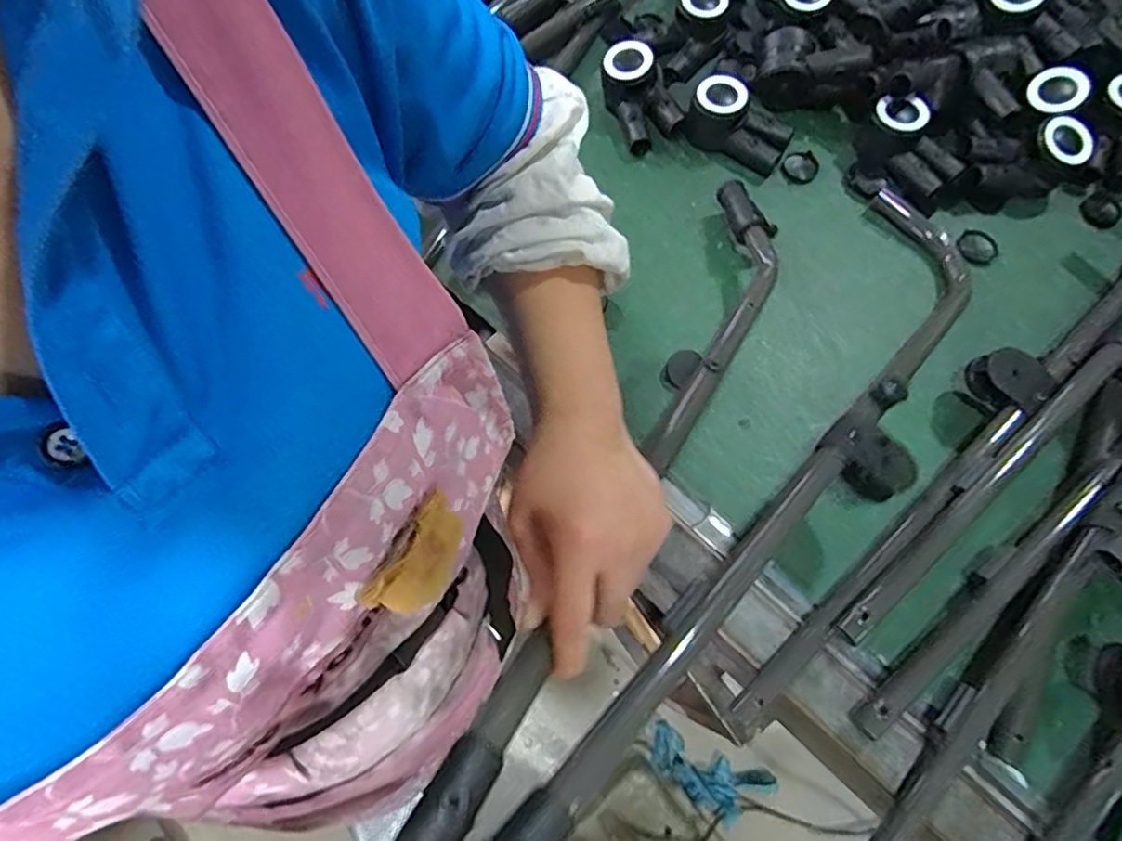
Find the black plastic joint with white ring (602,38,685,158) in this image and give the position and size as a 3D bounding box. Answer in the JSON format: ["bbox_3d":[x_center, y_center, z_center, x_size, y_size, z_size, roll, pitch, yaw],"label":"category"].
[{"bbox_3d":[0.080,-0.328,0.627,0.061,0.048,0.101,-18,71,-6],"label":"black plastic joint with white ring"}]

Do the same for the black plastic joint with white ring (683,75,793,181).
[{"bbox_3d":[0.178,-0.298,0.614,0.102,0.046,0.060,30,73,11],"label":"black plastic joint with white ring"}]

